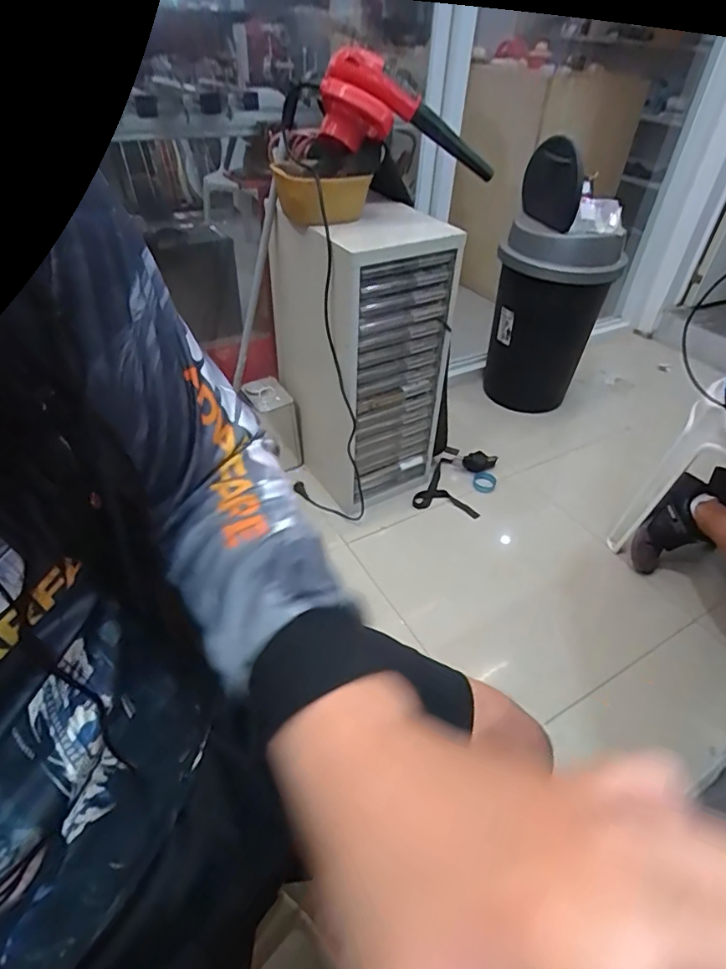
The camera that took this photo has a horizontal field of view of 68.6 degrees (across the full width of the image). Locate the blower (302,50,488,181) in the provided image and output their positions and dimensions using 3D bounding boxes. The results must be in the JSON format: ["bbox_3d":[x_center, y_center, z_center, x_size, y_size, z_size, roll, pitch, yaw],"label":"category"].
[{"bbox_3d":[0.069,-0.759,1.115,0.335,0.206,0.264,-24,48,-28],"label":"blower"}]

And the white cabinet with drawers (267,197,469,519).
[{"bbox_3d":[0.013,-0.300,1.370,0.334,0.681,0.313,-18,45,-23],"label":"white cabinet with drawers"}]

